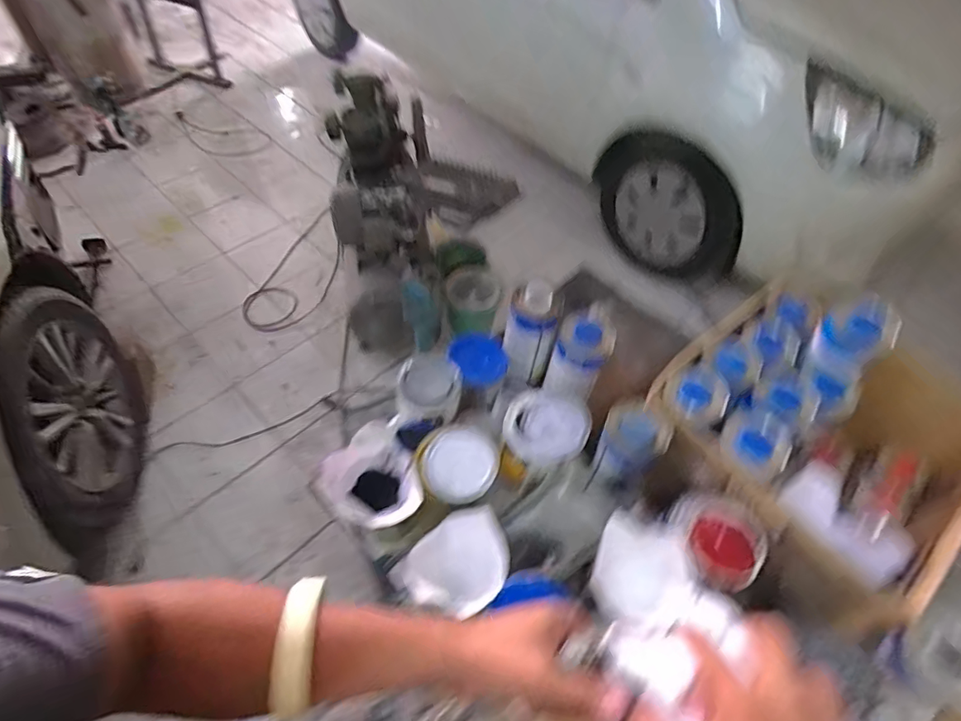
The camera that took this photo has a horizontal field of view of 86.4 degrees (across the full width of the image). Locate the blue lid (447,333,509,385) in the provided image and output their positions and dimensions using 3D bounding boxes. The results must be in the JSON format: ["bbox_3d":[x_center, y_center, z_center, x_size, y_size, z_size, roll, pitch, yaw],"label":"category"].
[{"bbox_3d":[-0.001,-0.003,0.837,0.092,0.020,0.078,41,84,3],"label":"blue lid"}]

